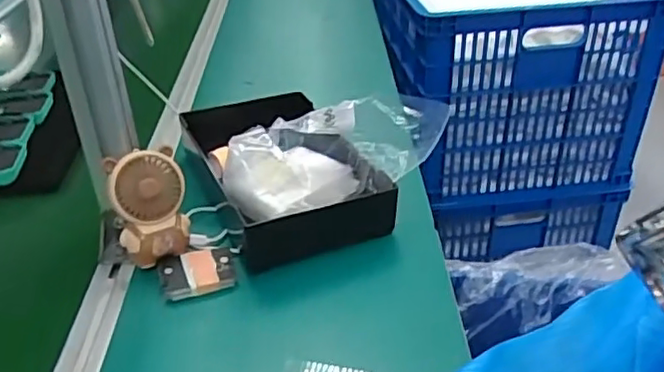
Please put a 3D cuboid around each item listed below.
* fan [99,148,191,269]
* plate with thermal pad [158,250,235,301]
[{"bbox_3d":[-0.170,0.021,0.599,0.065,0.096,0.062,-13,34,-15],"label":"fan"},{"bbox_3d":[-0.126,0.076,0.594,0.067,0.009,0.052,-12,34,-15],"label":"plate with thermal pad"}]

